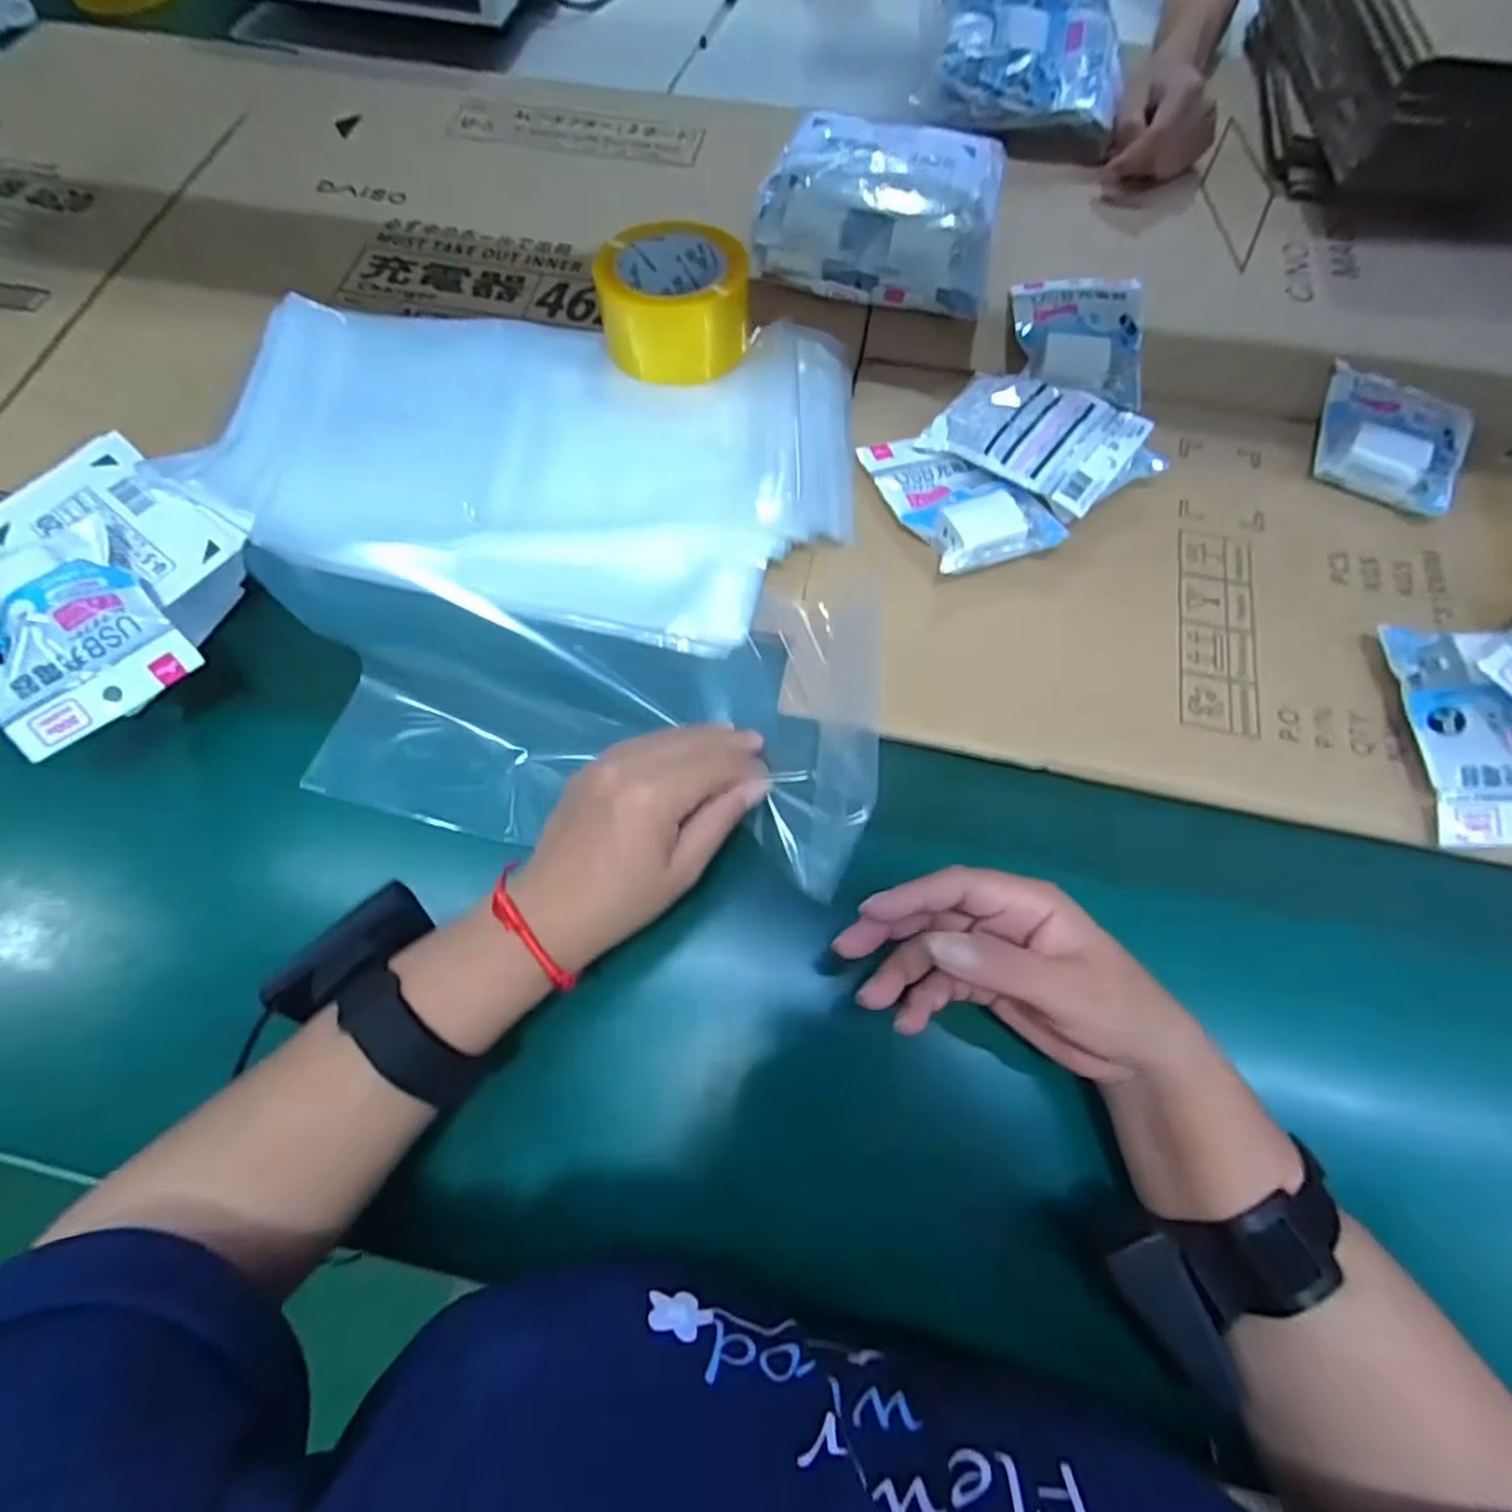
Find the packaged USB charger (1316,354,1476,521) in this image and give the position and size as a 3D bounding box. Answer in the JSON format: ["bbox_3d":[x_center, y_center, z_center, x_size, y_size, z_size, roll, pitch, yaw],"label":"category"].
[{"bbox_3d":[0.458,-0.233,0.490,0.092,0.026,0.129,25,70,10],"label":"packaged USB charger"}]

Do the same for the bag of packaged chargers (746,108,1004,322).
[{"bbox_3d":[0.098,-0.426,0.536,0.182,0.078,0.131,14,68,6],"label":"bag of packaged chargers"}]

